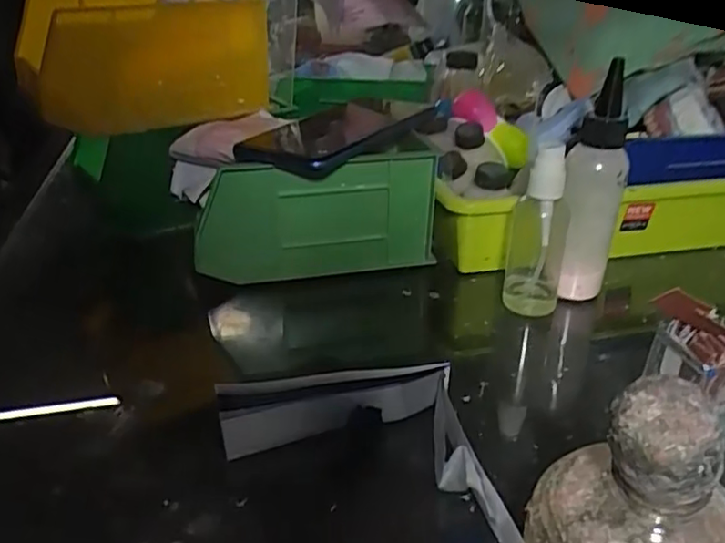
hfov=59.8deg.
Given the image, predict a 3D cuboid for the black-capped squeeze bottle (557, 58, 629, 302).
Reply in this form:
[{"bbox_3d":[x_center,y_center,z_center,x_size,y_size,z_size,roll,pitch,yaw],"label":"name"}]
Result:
[{"bbox_3d":[0.141,-0.049,0.388,0.033,0.141,0.030,12,31,21],"label":"black-capped squeeze bottle"}]

